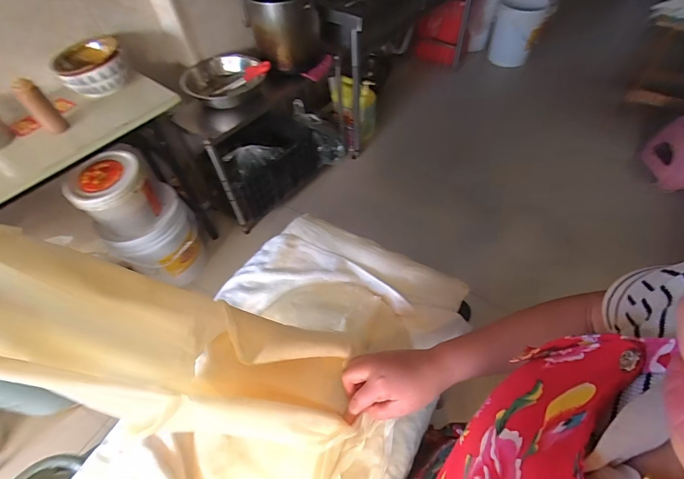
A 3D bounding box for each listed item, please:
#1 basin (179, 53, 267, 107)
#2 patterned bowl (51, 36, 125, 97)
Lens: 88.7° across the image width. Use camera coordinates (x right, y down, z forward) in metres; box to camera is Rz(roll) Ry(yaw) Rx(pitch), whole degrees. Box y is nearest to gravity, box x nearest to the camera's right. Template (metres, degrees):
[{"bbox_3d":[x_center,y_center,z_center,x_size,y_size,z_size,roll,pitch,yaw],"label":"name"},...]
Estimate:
[{"bbox_3d":[-0.501,-0.674,1.481,0.318,0.085,0.318,-2,55,3],"label":"basin"},{"bbox_3d":[-0.865,-0.597,1.215,0.215,0.118,0.167,-31,59,-16],"label":"patterned bowl"}]

